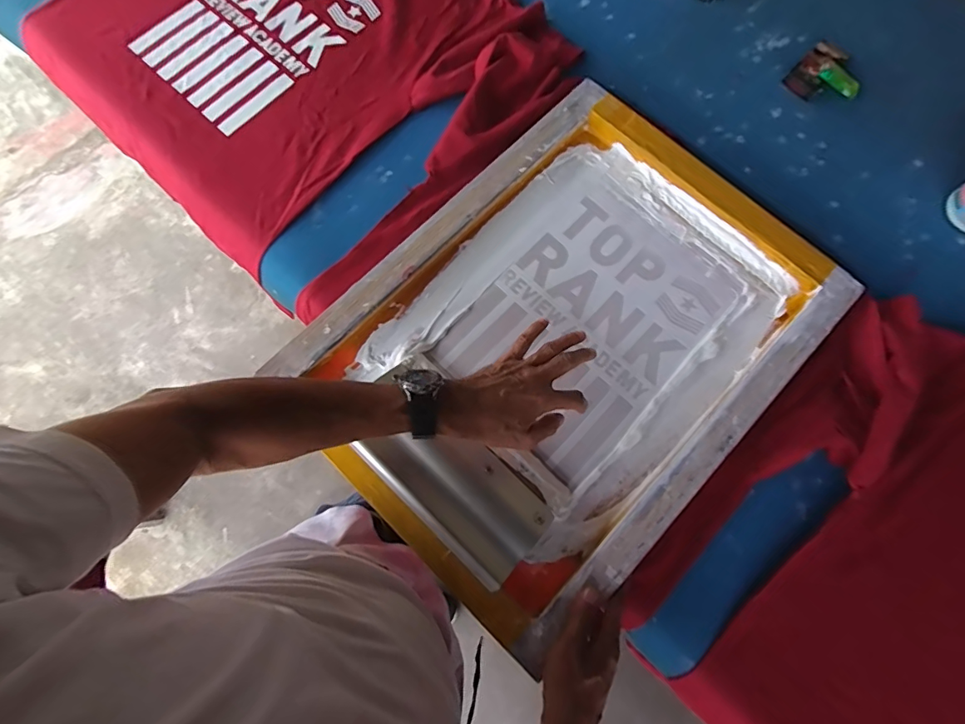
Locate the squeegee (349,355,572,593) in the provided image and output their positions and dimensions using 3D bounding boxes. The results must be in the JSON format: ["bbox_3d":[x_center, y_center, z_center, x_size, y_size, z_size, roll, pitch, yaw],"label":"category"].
[{"bbox_3d":[-0.032,0.111,0.526,0.246,0.056,0.137,42,78,11],"label":"squeegee"}]

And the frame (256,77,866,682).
[{"bbox_3d":[0.100,-0.032,0.579,0.451,0.051,0.591,43,78,11],"label":"frame"}]

